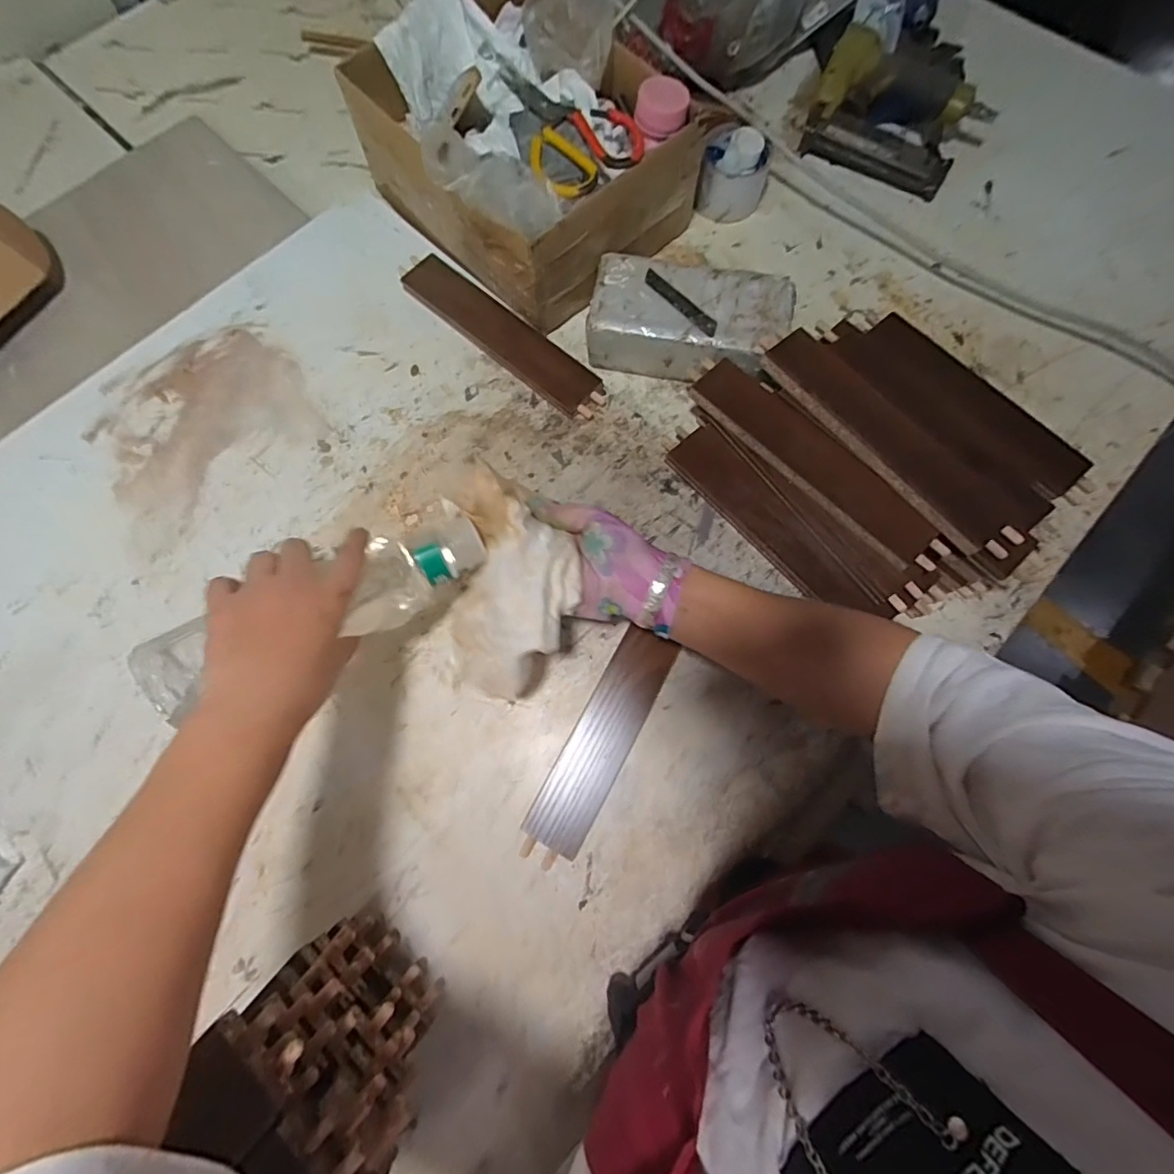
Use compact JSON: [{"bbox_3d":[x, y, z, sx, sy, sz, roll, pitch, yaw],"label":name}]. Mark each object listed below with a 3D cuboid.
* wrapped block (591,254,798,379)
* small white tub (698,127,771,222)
[{"bbox_3d":[0.106,-0.277,0.536,0.203,0.058,0.108,12,74,3],"label":"wrapped block"},{"bbox_3d":[0.173,-0.485,0.592,0.074,0.068,0.076,0,74,-1],"label":"small white tub"}]

